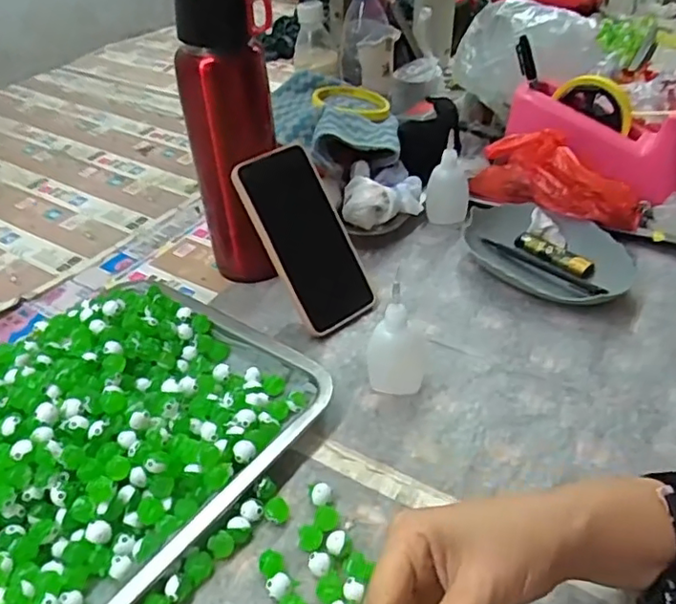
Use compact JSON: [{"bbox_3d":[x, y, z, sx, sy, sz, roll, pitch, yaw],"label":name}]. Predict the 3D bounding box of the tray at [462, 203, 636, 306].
[{"bbox_3d":[0.198,-0.049,0.592,0.163,0.031,0.107,23,46,29],"label":"tray"}]

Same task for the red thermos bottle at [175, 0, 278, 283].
[{"bbox_3d":[-0.092,-0.142,0.545,0.075,0.270,0.062,28,48,33],"label":"red thermos bottle"}]

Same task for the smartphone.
[{"bbox_3d":[-0.027,-0.056,0.542,0.076,0.162,0.016,-33,10,-31],"label":"smartphone"}]

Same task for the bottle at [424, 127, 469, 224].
[{"bbox_3d":[0.120,-0.133,0.659,0.046,0.086,0.044,2,39,7],"label":"bottle"}]

